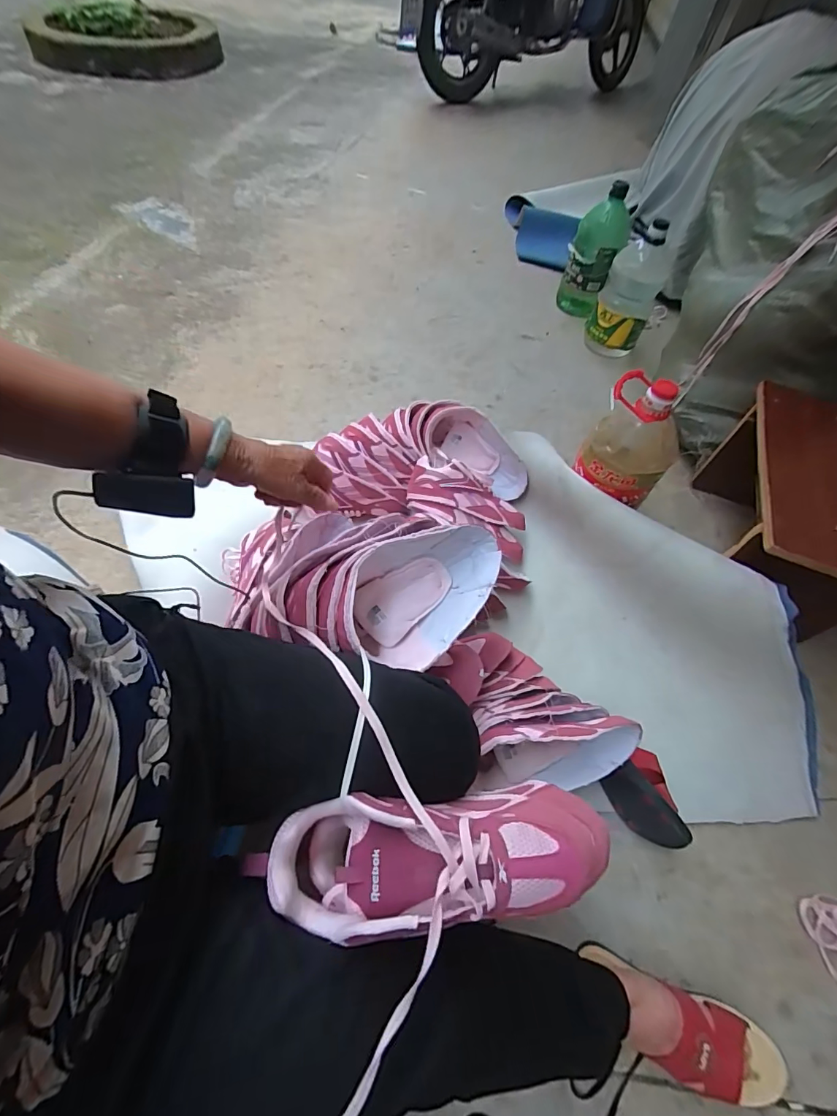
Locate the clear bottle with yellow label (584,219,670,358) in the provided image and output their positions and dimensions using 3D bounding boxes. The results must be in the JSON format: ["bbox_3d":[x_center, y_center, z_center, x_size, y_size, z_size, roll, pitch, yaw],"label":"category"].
[{"bbox_3d":[0.638,-0.802,1.346,0.163,0.310,0.196,25,59,7],"label":"clear bottle with yellow label"}]

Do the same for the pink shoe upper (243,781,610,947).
[{"bbox_3d":[0.018,0.247,0.372,0.292,0.081,0.092,-3,57,-6],"label":"pink shoe upper"}]

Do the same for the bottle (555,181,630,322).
[{"bbox_3d":[0.556,-0.963,1.441,0.149,0.325,0.159,21,58,5],"label":"bottle"}]

